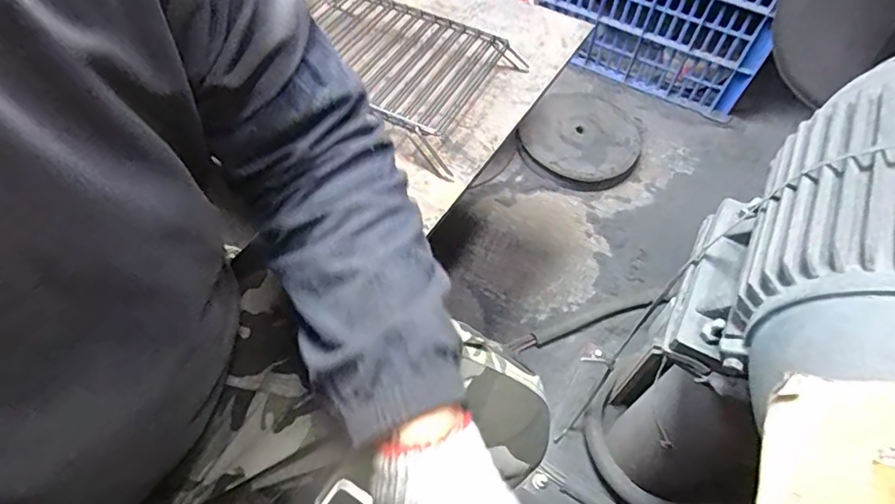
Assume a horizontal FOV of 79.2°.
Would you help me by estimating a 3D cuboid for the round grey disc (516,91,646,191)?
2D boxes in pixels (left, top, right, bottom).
[{"bbox_3d":[0.325,-0.275,1.305,0.268,0.049,0.302,26,59,15],"label":"round grey disc"}]

